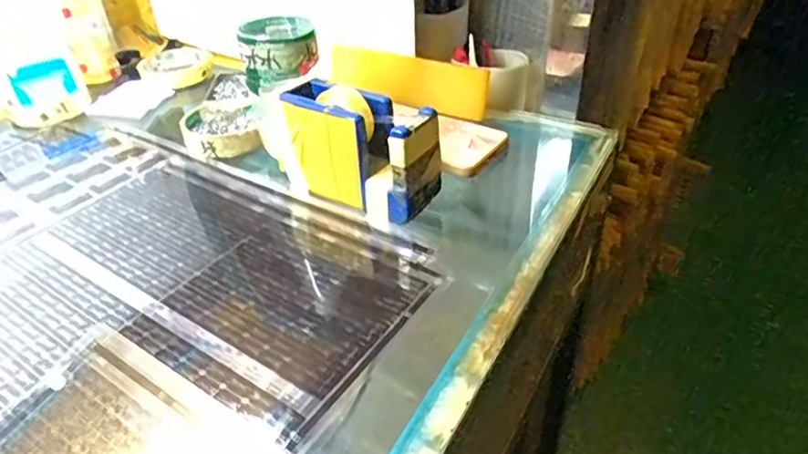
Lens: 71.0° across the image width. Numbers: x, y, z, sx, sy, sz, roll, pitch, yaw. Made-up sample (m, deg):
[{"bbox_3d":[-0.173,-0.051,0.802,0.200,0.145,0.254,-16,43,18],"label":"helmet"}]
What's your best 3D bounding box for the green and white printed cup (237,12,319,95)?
[{"bbox_3d":[-0.105,-0.151,0.478,0.061,0.044,0.071,-11,37,-7],"label":"green and white printed cup"}]

